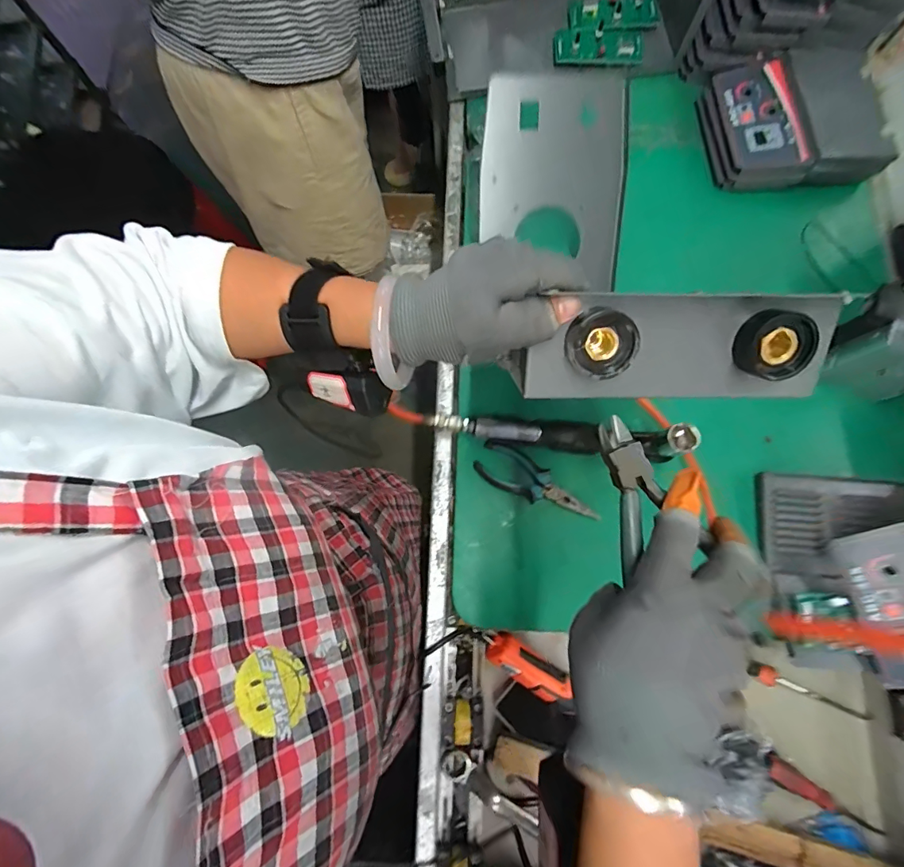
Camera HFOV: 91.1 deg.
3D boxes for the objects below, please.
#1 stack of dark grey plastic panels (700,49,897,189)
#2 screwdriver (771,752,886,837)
[{"bbox_3d":[0.492,-0.454,0.653,0.231,0.057,0.193,-8,78,-1],"label":"stack of dark grey plastic panels"},{"bbox_3d":[0.461,0.453,0.550,0.182,0.028,0.025,34,80,-8],"label":"screwdriver"}]

